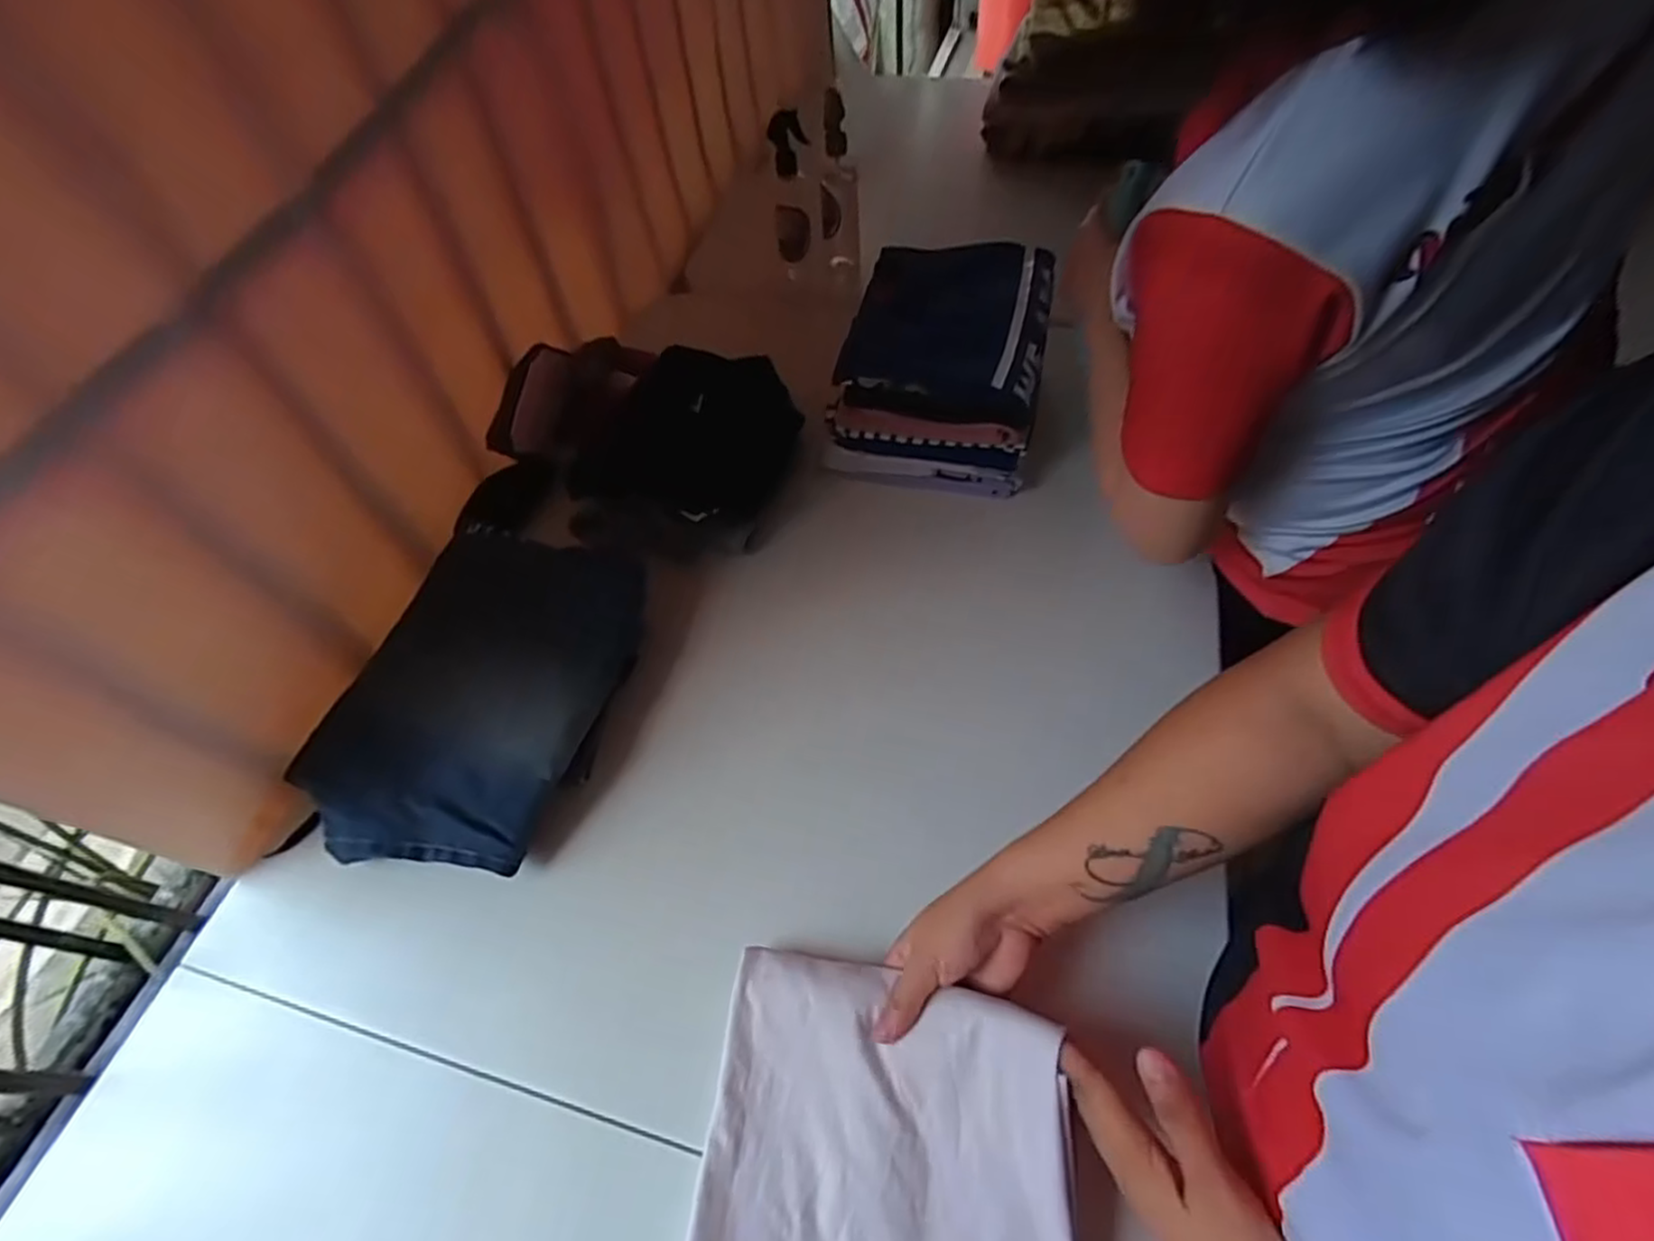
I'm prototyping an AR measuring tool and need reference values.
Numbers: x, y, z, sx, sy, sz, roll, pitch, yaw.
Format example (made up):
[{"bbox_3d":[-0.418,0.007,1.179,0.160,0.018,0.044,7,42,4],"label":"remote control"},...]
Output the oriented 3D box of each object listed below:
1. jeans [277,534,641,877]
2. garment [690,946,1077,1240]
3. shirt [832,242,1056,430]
[{"bbox_3d":[-0.291,0.051,0.607,0.200,0.053,0.291,11,58,12],"label":"jeans"},{"bbox_3d":[0.030,0.327,0.417,0.215,0.032,0.214,1,66,17],"label":"garment"},{"bbox_3d":[0.128,-0.305,0.731,0.186,0.043,0.216,11,58,12],"label":"shirt"}]

